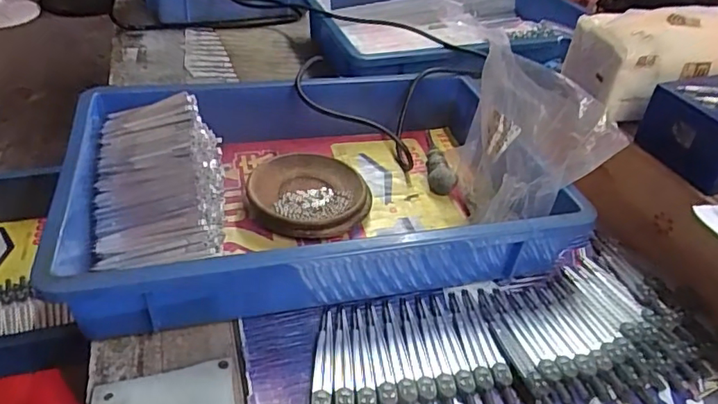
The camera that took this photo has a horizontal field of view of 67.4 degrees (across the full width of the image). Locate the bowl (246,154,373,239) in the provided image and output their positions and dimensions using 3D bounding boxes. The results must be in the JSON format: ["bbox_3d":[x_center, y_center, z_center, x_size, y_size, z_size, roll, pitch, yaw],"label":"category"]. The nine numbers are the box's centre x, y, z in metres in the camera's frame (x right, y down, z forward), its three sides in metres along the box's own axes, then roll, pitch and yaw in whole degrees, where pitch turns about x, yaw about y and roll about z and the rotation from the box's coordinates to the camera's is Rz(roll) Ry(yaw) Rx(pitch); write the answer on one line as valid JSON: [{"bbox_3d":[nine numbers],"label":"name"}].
[{"bbox_3d":[-0.049,-0.005,0.541,0.117,0.034,0.116,3,40,-2],"label":"bowl"}]

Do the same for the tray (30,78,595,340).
[{"bbox_3d":[-0.039,-0.021,0.528,0.424,0.080,0.281,-7,41,-14],"label":"tray"}]

